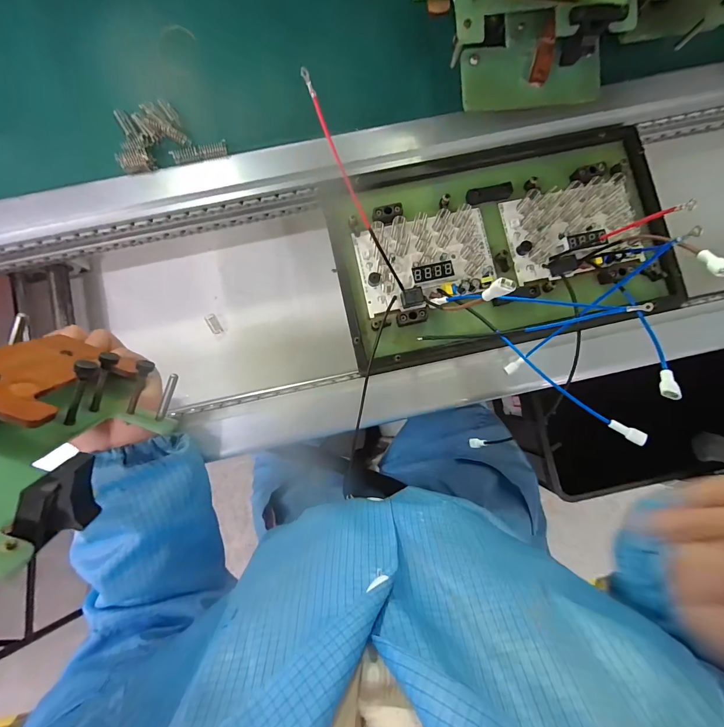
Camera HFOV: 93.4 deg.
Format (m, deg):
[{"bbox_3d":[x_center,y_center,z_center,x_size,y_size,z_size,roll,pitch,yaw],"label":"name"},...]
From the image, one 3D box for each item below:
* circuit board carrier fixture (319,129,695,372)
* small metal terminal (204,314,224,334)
[{"bbox_3d":[0.143,-0.122,0.346,0.331,0.025,0.199,-12,85,-3],"label":"circuit board carrier fixture"},{"bbox_3d":[-0.193,-0.051,0.445,0.013,0.005,0.028,-32,87,-4],"label":"small metal terminal"}]

